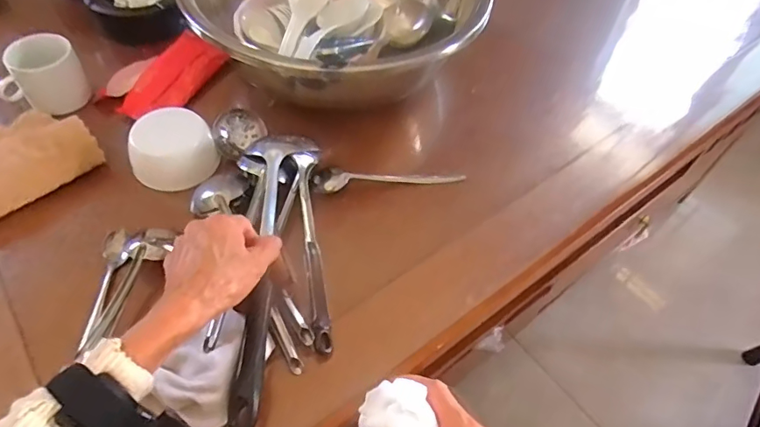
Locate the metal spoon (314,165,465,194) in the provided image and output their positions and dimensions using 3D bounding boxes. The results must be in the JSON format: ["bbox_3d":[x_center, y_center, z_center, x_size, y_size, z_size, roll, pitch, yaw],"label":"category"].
[{"bbox_3d":[0.010,-0.041,0.561,0.171,0.014,0.029,-2,54,-6],"label":"metal spoon"}]

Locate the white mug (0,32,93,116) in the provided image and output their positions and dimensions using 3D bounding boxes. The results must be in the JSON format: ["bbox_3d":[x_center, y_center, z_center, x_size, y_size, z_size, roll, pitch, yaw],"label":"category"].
[{"bbox_3d":[-0.397,-0.162,0.579,0.084,0.070,0.066,-24,59,-20],"label":"white mug"}]

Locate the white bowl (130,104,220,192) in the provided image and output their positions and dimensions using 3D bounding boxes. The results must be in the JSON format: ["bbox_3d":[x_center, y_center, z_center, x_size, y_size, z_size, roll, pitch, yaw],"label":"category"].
[{"bbox_3d":[-0.227,-0.071,0.542,0.086,0.056,0.071,-15,56,-15],"label":"white bowl"}]

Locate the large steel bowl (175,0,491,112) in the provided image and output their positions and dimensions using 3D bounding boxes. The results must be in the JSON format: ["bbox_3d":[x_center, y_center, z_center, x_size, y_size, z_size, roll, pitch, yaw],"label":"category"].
[{"bbox_3d":[-0.048,-0.254,0.630,0.324,0.140,0.308,2,54,-3],"label":"large steel bowl"}]

